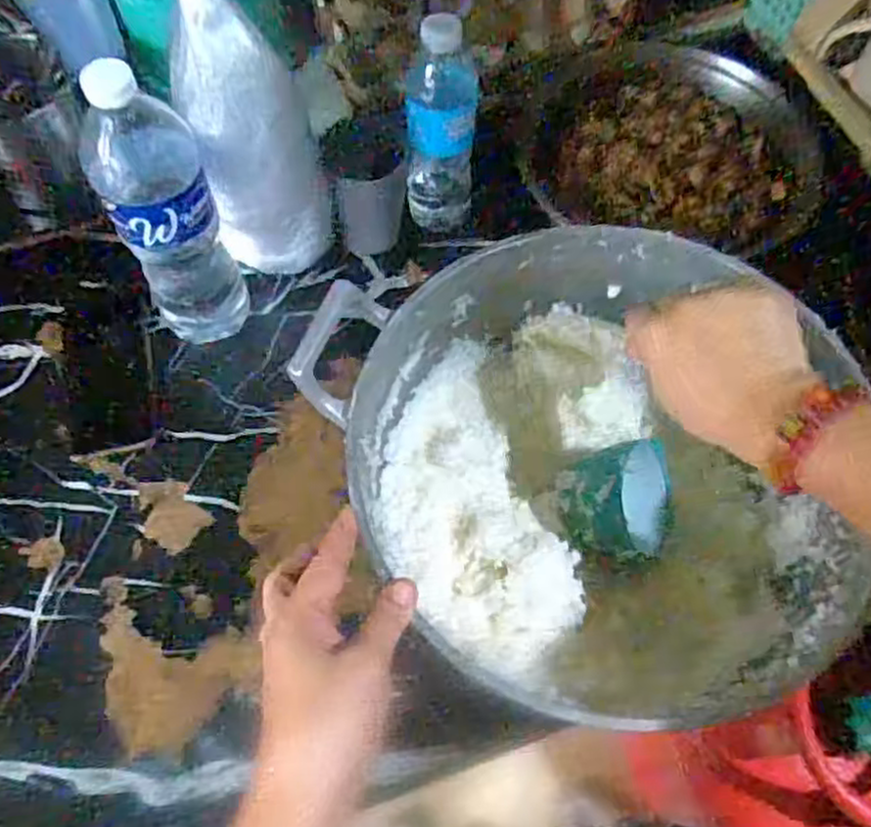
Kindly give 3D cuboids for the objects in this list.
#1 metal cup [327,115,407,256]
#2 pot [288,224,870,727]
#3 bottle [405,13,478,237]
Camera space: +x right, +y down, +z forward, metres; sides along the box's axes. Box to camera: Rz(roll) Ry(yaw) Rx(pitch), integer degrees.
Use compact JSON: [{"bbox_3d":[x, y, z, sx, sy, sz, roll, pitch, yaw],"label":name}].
[{"bbox_3d":[-0.062,-0.210,0.712,0.072,0.099,0.071,-4,63,-2],"label":"metal cup"},{"bbox_3d":[0.088,0.043,0.511,0.264,0.178,0.278,0,63,0],"label":"pot"},{"bbox_3d":[0.005,-0.253,0.682,0.062,0.190,0.064,3,63,2],"label":"bottle"}]

